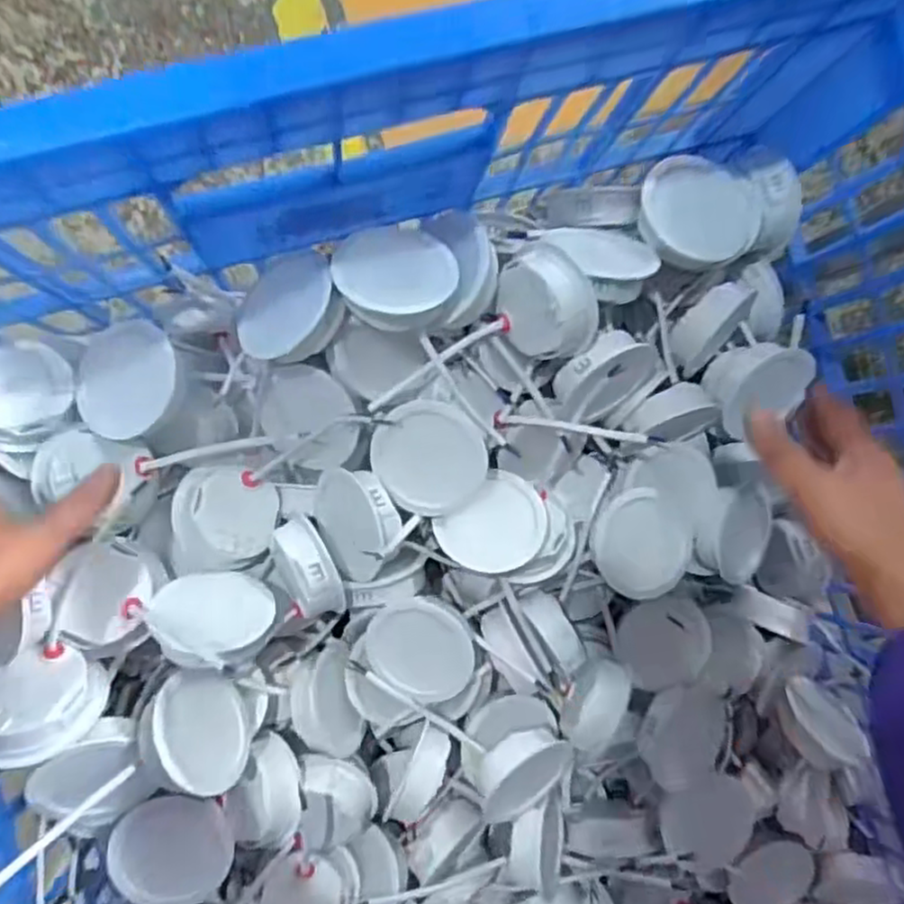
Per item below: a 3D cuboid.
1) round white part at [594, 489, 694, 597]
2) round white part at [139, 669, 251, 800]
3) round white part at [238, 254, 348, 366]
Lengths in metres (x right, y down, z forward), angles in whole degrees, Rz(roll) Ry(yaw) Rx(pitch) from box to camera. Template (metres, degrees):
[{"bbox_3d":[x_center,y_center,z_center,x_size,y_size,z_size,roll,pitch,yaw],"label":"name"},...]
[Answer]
[{"bbox_3d":[0.126,0.065,0.478,0.060,0.018,0.071,-40,91,-7],"label":"round white part"},{"bbox_3d":[-0.152,0.166,0.417,0.019,0.076,0.068,-23,62,18],"label":"round white part"},{"bbox_3d":[-0.098,-0.090,0.427,0.067,0.020,0.071,-13,65,30],"label":"round white part"}]

